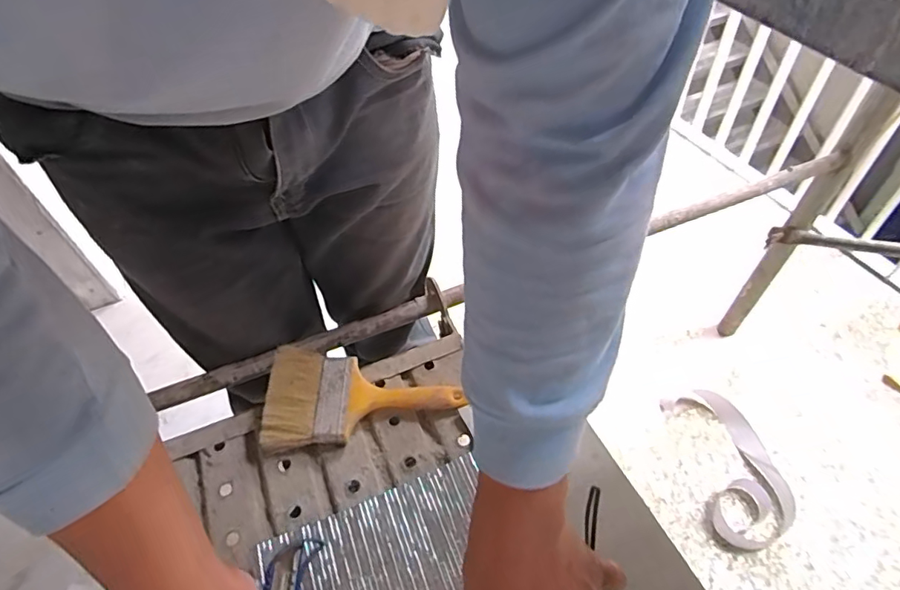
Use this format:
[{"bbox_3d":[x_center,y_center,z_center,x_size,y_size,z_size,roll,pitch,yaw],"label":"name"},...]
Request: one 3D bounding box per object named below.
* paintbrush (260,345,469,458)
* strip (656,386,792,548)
[{"bbox_3d":[-0.095,0.107,0.549,0.193,0.023,0.106,-4,50,1],"label":"paintbrush"},{"bbox_3d":[0.543,0.320,1.002,0.161,0.025,0.306,-8,50,-3],"label":"strip"}]

